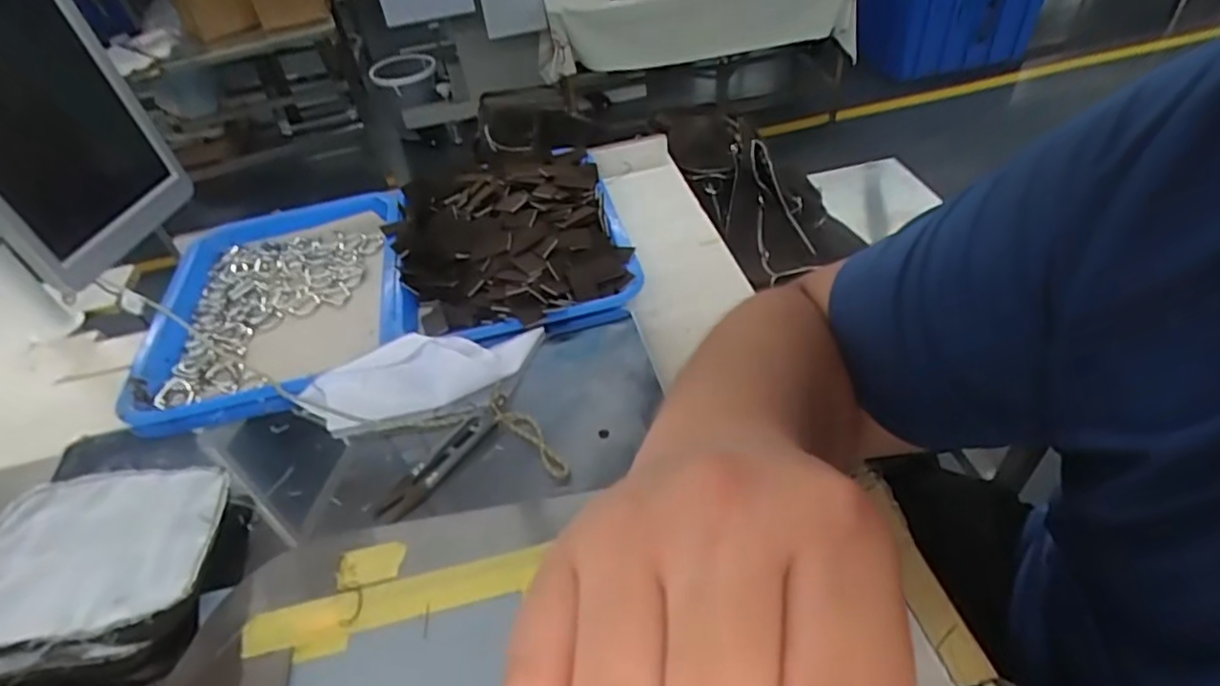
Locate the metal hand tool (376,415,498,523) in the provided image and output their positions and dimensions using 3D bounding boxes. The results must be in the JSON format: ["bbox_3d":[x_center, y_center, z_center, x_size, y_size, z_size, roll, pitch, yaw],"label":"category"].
[{"bbox_3d":[-0.119,0.084,0.441,0.021,0.007,0.098,24,52,29],"label":"metal hand tool"}]

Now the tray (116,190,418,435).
[{"bbox_3d":[-0.307,-0.036,0.617,0.239,0.050,0.293,-17,44,-9],"label":"tray"}]

